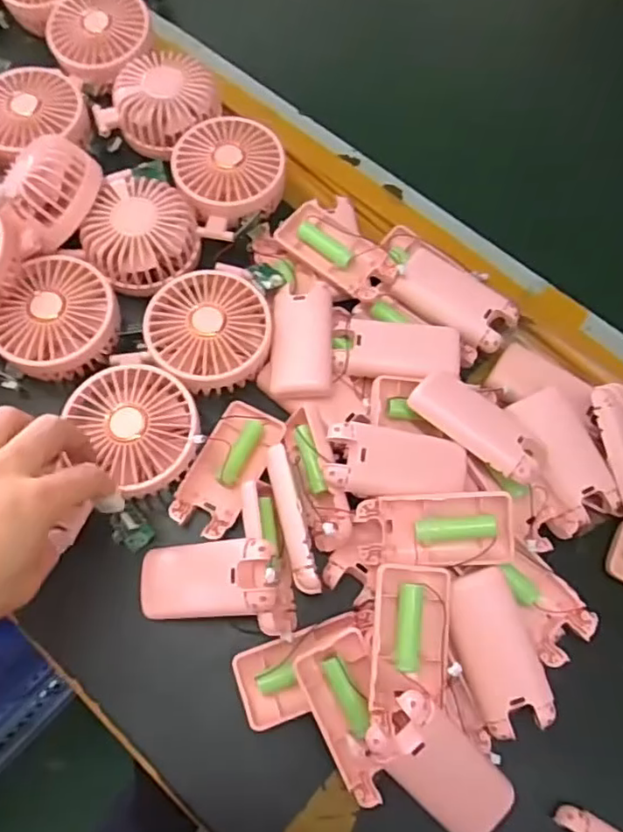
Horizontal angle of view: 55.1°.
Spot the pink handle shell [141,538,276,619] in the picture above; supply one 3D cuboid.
[{"bbox_3d":[-0.065,0.100,0.367,0.093,0.010,0.043,-12,67,25],"label":"pink handle shell"}]

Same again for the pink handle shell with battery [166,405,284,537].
[{"bbox_3d":[-0.060,0.038,0.424,0.046,0.017,0.094,25,71,8],"label":"pink handle shell with battery"}]

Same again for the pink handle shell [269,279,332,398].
[{"bbox_3d":[-0.007,-0.057,0.435,0.044,0.011,0.087,1,69,-1],"label":"pink handle shell"}]

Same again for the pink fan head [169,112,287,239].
[{"bbox_3d":[-0.066,-0.196,0.482,0.084,0.032,0.094,-27,72,-11],"label":"pink fan head"}]

